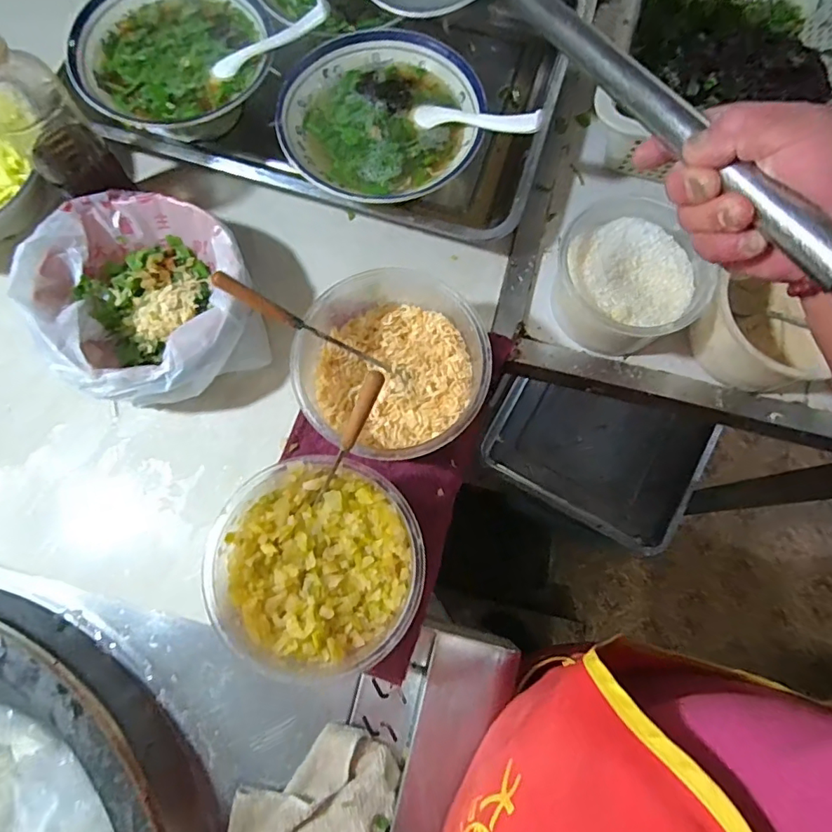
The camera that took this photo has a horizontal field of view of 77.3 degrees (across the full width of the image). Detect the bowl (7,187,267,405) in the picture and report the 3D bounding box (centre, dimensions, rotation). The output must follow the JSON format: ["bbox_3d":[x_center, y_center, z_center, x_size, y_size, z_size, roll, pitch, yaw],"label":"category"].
[{"bbox_3d":[-0.245,-0.108,0.479,0.183,0.071,0.201,0,75,0],"label":"bowl"}]

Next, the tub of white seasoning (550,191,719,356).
[{"bbox_3d":[0.201,-0.135,0.494,0.139,0.074,0.133,0,75,0],"label":"tub of white seasoning"}]

